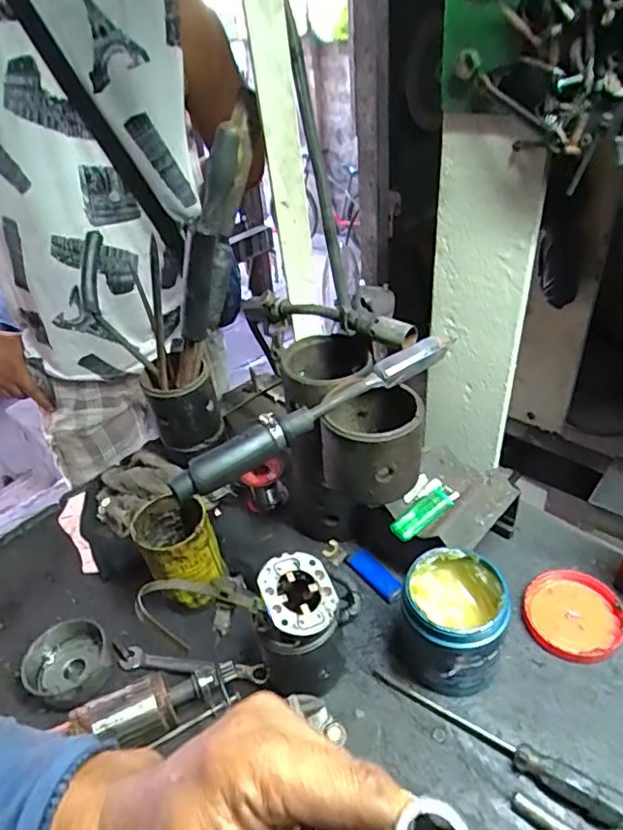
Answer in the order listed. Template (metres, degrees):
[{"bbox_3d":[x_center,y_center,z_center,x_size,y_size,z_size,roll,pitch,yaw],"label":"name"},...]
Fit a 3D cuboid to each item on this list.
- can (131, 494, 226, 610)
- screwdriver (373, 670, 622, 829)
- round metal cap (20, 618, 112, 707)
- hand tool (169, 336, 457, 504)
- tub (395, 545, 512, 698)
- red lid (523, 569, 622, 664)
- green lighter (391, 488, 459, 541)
[{"bbox_3d":[-0.138,0.147,0.603,0.069,0.111,0.070,-3,39,3],"label":"can"},{"bbox_3d":[0.147,0.271,0.475,0.213,0.025,0.026,19,45,28],"label":"screwdriver"},{"bbox_3d":[-0.235,0.244,0.564,0.075,0.035,0.073,-3,39,3],"label":"round metal cap"},{"bbox_3d":[0.006,-0.005,0.479,0.265,0.042,0.025,-25,43,-23],"label":"hand tool"},{"bbox_3d":[0.124,0.189,0.516,0.089,0.106,0.085,-3,39,3],"label":"tub"},{"bbox_3d":[0.256,0.195,0.558,0.087,0.022,0.091,-3,39,3],"label":"red lid"},{"bbox_3d":[0.115,0.100,0.582,0.080,0.011,0.025,-31,45,-28],"label":"green lighter"}]

